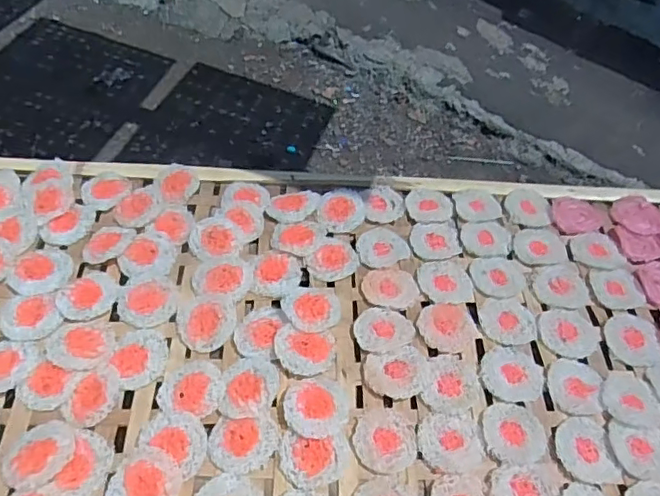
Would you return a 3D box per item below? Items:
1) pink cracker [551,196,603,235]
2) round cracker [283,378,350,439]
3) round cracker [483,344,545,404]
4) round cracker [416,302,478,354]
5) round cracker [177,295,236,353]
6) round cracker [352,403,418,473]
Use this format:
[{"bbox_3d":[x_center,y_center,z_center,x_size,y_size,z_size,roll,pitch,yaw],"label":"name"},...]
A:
[{"bbox_3d":[0.341,-0.045,0.784,0.071,0.008,0.061,-10,55,-10],"label":"pink cracker"},{"bbox_3d":[-0.014,0.165,0.588,0.065,0.010,0.062,1,54,-2],"label":"round cracker"},{"bbox_3d":[0.204,0.138,0.630,0.066,0.006,0.066,4,54,0],"label":"round cracker"},{"bbox_3d":[0.136,0.090,0.659,0.067,0.004,0.062,1,54,-2],"label":"round cracker"},{"bbox_3d":[-0.139,0.083,0.639,0.064,0.007,0.063,-10,55,-10],"label":"round cracker"},{"bbox_3d":[0.058,0.194,0.582,0.064,0.004,0.068,1,54,-2],"label":"round cracker"}]

